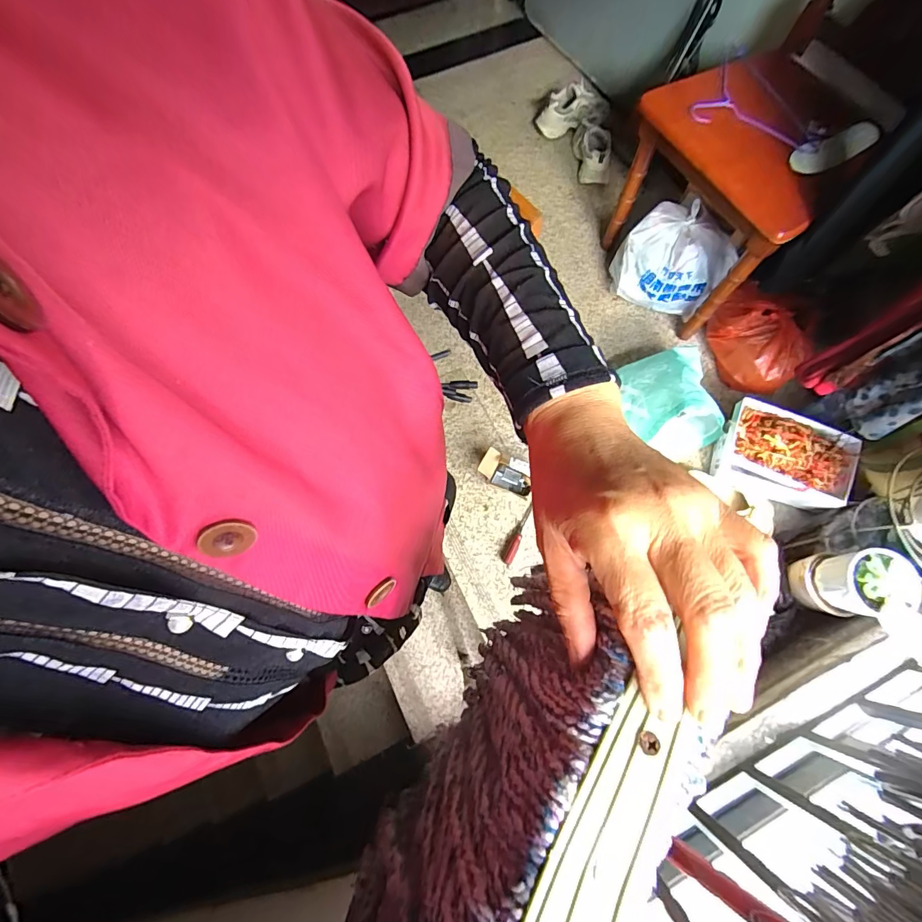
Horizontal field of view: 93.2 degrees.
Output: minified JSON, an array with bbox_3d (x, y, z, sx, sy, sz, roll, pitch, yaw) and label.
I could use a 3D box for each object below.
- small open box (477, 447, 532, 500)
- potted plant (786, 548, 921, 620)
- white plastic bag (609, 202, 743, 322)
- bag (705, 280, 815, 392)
[{"bbox_3d":[0.121,0.036,1.135,0.141,0.073,0.077,28,73,11],"label":"small open box"},{"bbox_3d":[0.822,0.259,0.914,0.121,0.196,0.127,-1,70,2],"label":"potted plant"},{"bbox_3d":[0.584,-0.550,1.238,0.289,0.207,0.194,24,72,10],"label":"white plastic bag"},{"bbox_3d":[0.766,-0.309,1.154,0.143,0.172,0.256,-30,72,-9],"label":"bag"}]

